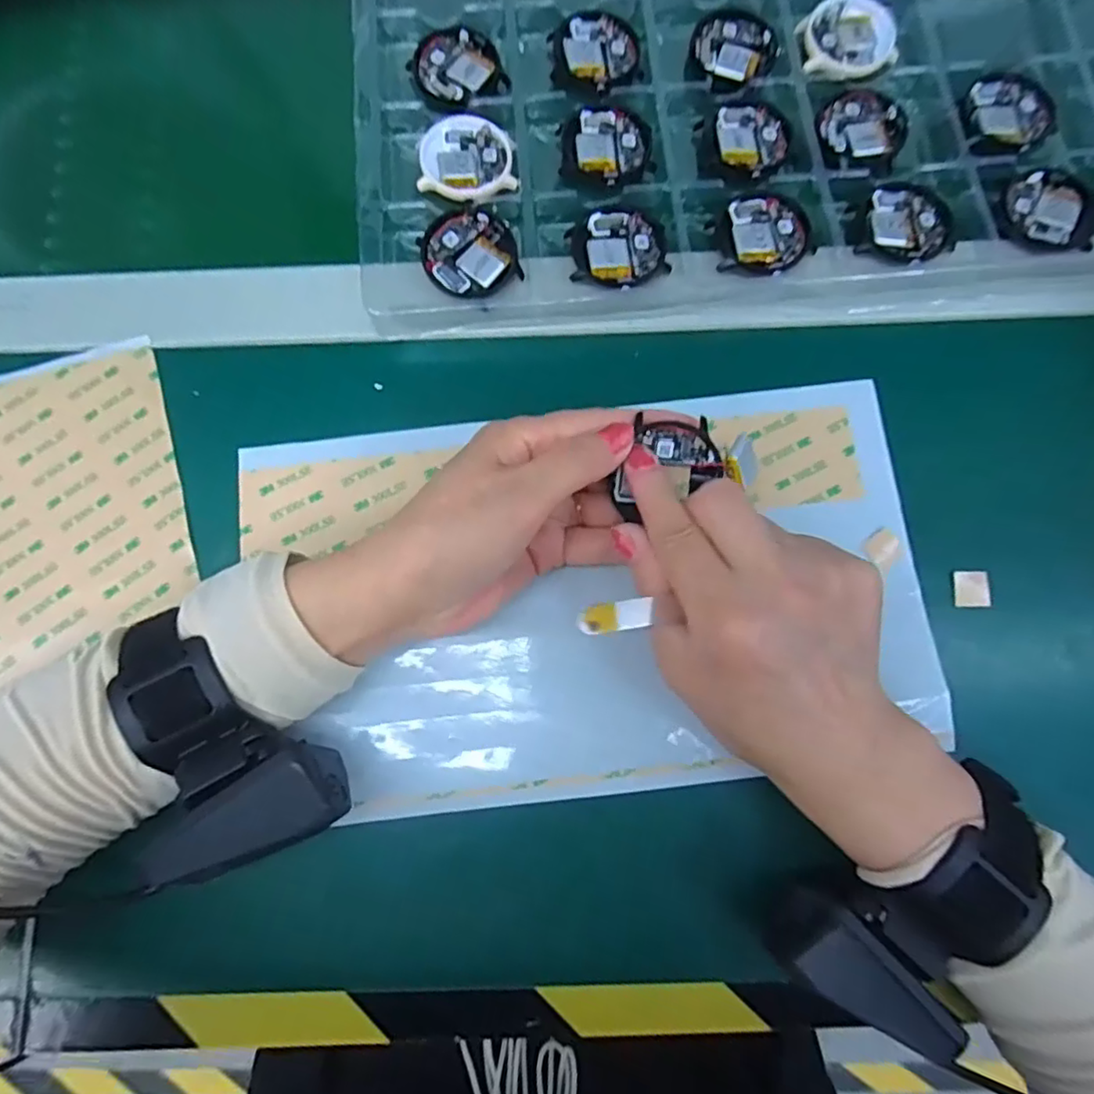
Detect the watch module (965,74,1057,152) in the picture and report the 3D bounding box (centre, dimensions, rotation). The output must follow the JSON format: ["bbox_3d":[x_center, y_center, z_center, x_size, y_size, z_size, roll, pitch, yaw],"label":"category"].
[{"bbox_3d":[0.233,-0.219,0.314,0.040,0.007,0.049,-3,80,0],"label":"watch module"}]

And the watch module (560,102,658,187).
[{"bbox_3d":[0.030,-0.202,0.315,0.046,0.005,0.047,-3,80,0],"label":"watch module"}]

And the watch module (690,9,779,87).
[{"bbox_3d":[0.098,-0.263,0.327,0.043,0.004,0.043,-43,82,-7],"label":"watch module"}]

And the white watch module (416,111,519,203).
[{"bbox_3d":[-0.040,-0.196,0.313,0.047,0.004,0.049,2,80,1],"label":"white watch module"}]

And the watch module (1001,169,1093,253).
[{"bbox_3d":[0.241,-0.163,0.301,0.041,0.005,0.042,10,80,3],"label":"watch module"}]

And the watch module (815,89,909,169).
[{"bbox_3d":[0.158,-0.211,0.313,0.044,0.004,0.044,5,80,2],"label":"watch module"}]

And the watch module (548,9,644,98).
[{"bbox_3d":[0.025,-0.258,0.326,0.045,0.004,0.051,-4,80,0],"label":"watch module"}]

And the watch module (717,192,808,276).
[{"bbox_3d":[0.104,-0.150,0.299,0.039,0.004,0.043,7,80,2],"label":"watch module"}]

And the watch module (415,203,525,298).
[{"bbox_3d":[-0.036,-0.140,0.299,0.044,0.009,0.042,-32,81,-5],"label":"watch module"}]

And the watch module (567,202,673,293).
[{"bbox_3d":[0.033,-0.145,0.301,0.044,0.004,0.045,-10,80,-1],"label":"watch module"}]

